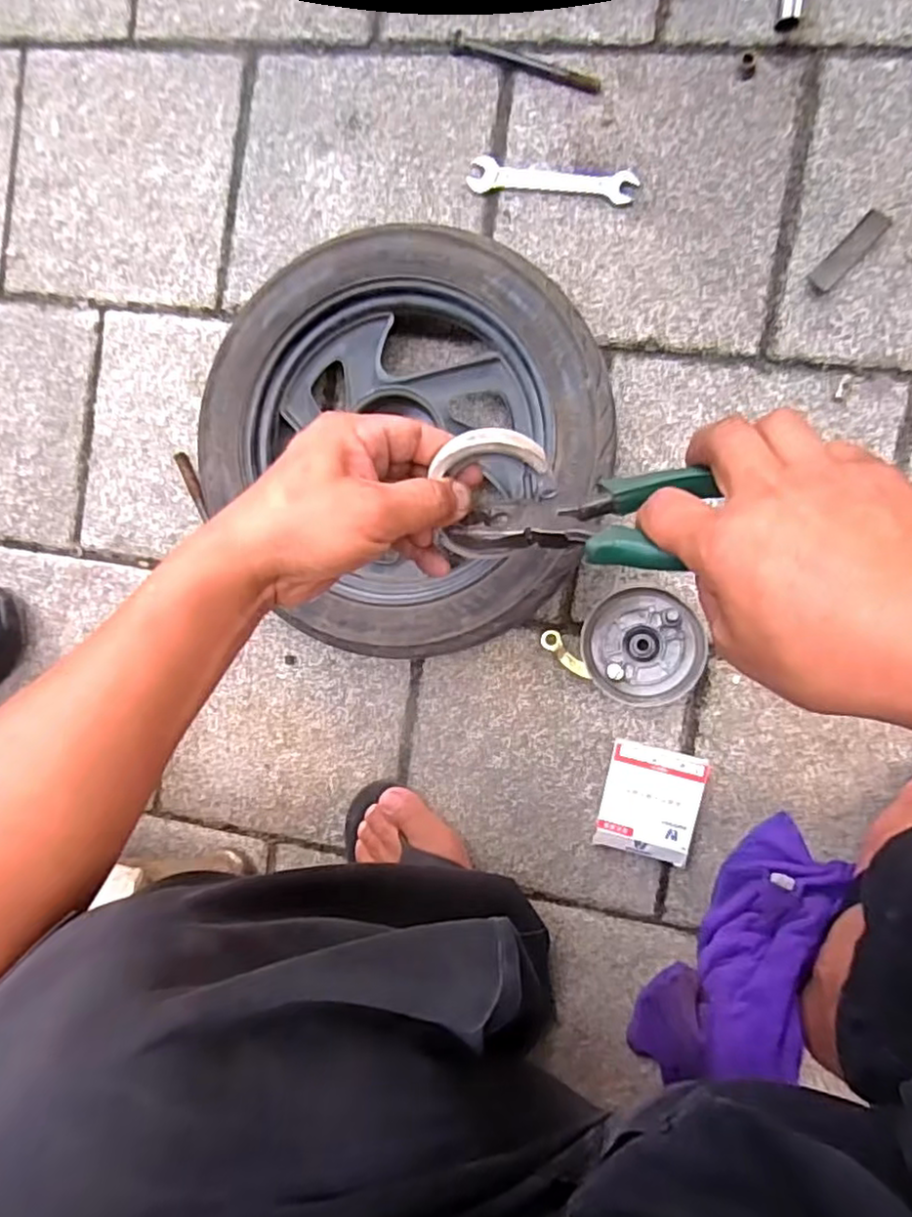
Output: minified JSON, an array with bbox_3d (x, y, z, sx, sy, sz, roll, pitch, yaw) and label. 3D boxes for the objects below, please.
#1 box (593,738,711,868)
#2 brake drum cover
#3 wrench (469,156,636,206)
[{"bbox_3d":[0.173,0.173,0.584,0.081,0.026,0.100,13,95,9],"label":"box"},{"bbox_3d":[0.155,0.035,0.571,0.110,0.043,0.100,-39,86,10],"label":"brake drum cover"},{"bbox_3d":[0.084,-0.376,0.573,0.145,0.007,0.030,10,95,10],"label":"wrench"}]

